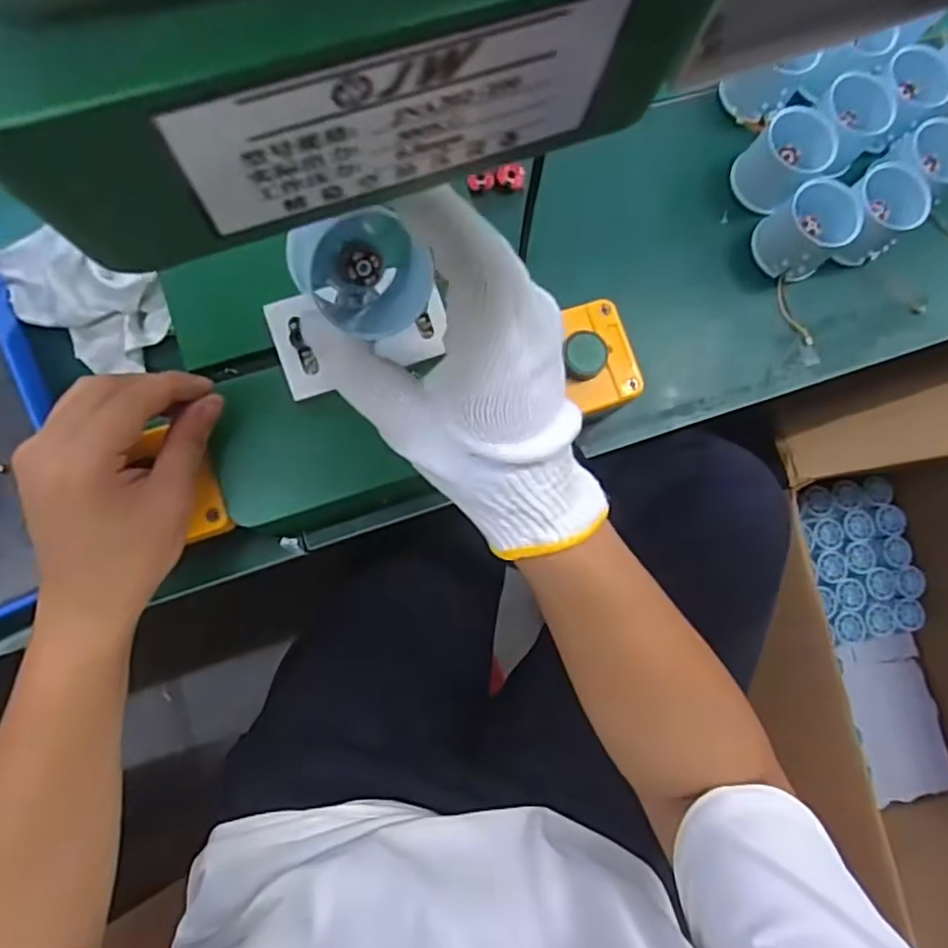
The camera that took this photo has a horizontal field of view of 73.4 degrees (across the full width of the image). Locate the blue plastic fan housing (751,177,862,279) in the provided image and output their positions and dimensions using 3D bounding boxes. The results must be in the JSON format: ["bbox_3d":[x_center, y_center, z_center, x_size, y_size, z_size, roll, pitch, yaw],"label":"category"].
[{"bbox_3d":[0.242,-0.176,0.466,0.051,0.053,0.053,1,80,-6],"label":"blue plastic fan housing"}]

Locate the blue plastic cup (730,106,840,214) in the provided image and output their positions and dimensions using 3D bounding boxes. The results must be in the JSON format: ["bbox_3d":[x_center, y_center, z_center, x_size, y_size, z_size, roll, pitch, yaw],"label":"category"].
[{"bbox_3d":[0.227,-0.231,0.468,0.054,0.049,0.051,1,80,-6],"label":"blue plastic cup"}]

